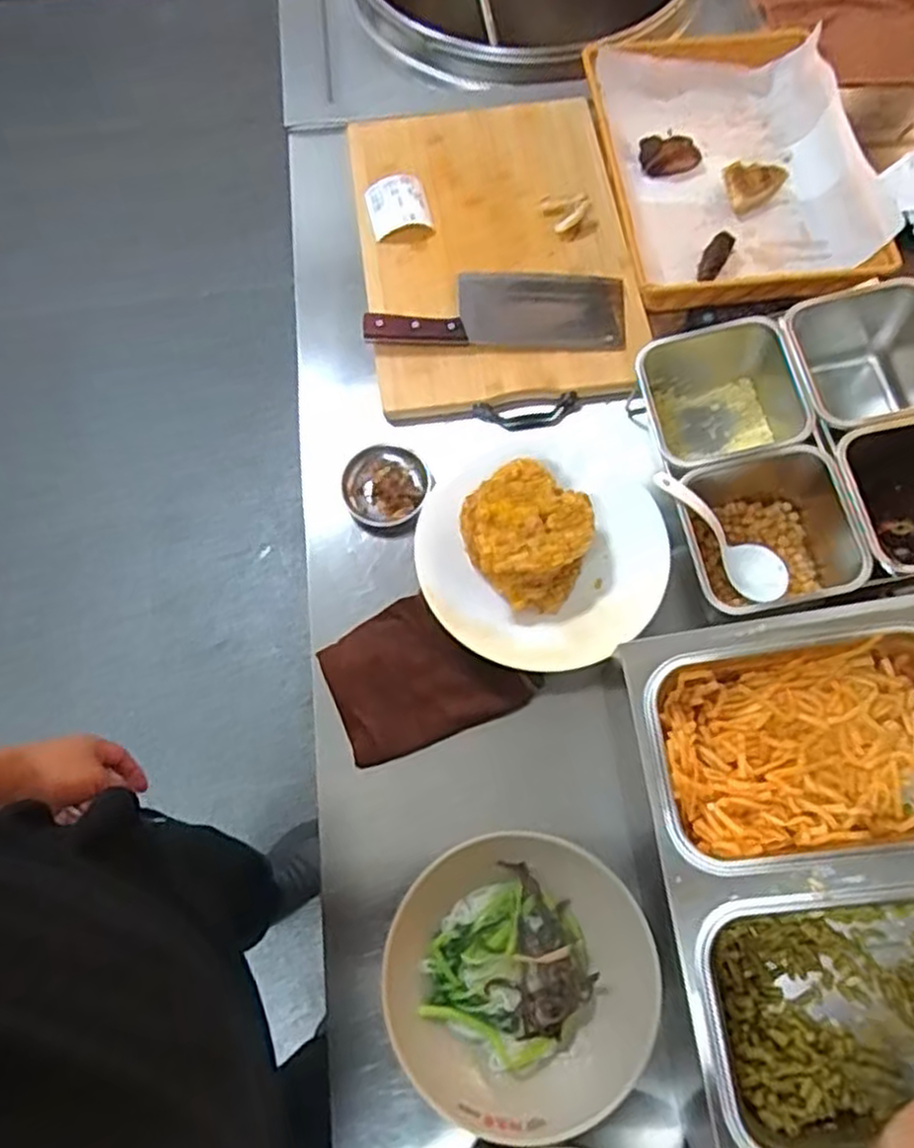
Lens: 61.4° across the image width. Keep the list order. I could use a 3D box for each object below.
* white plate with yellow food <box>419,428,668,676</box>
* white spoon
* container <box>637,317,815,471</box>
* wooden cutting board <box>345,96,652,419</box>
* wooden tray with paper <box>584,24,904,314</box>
[{"bbox_3d":[0.082,-0.018,0.722,0.227,0.070,0.216,-23,70,-8],"label":"white plate with yellow food"},{"bbox_3d":[0.240,-0.038,0.700,0.180,0.026,0.048,40,70,-24],"label":"white spoon"},{"bbox_3d":[0.249,-0.150,0.717,0.143,0.113,0.133,-8,59,22],"label":"container"},{"bbox_3d":[0.039,-0.368,0.863,0.290,0.038,0.385,-6,84,-5],"label":"wooden cutting board"},{"bbox_3d":[0.323,-0.478,0.893,0.281,0.080,0.365,-11,82,0],"label":"wooden tray with paper"}]

